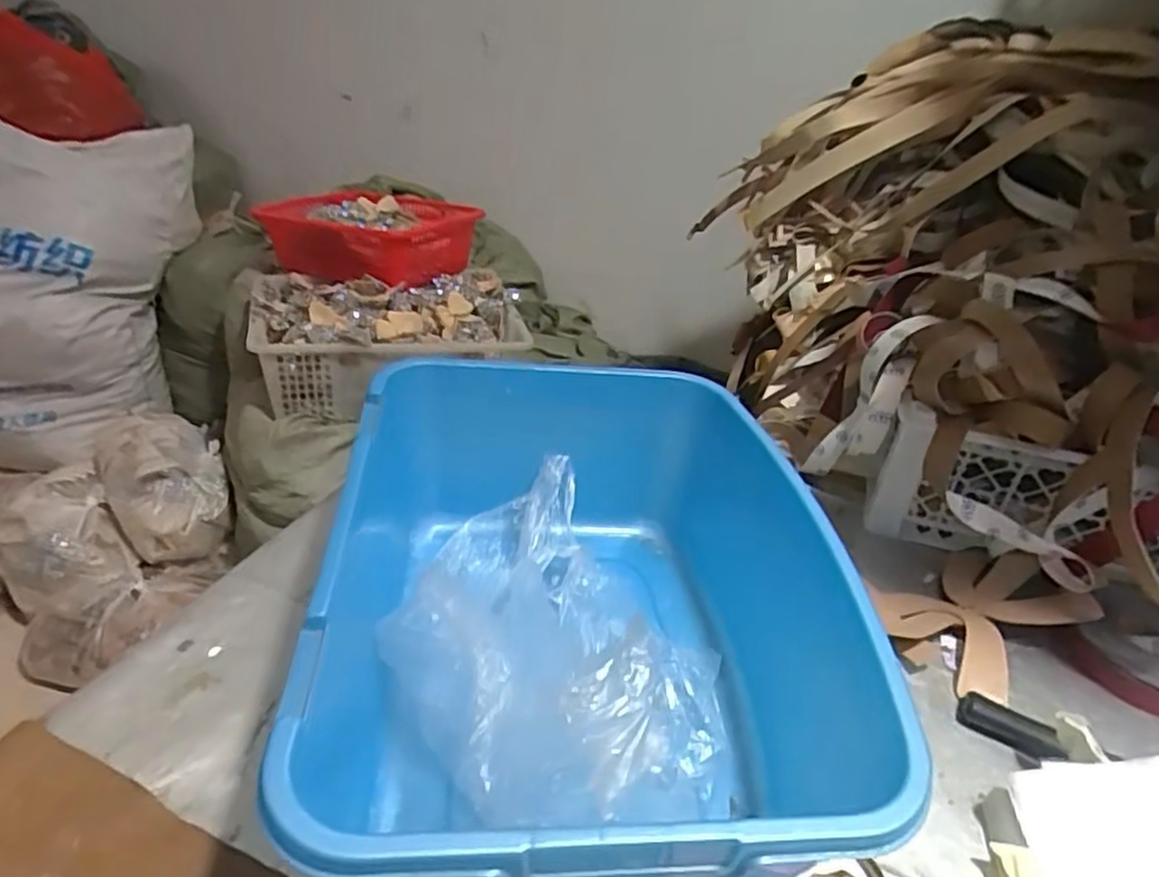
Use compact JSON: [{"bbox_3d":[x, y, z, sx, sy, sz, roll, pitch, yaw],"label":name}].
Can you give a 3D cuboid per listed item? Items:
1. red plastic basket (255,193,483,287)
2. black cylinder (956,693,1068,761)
[{"bbox_3d":[-0.399,-0.419,1.443,0.371,0.125,0.312,23,37,21],"label":"red plastic basket"},{"bbox_3d":[0.295,0.198,0.484,0.063,0.020,0.019,26,38,24],"label":"black cylinder"}]

